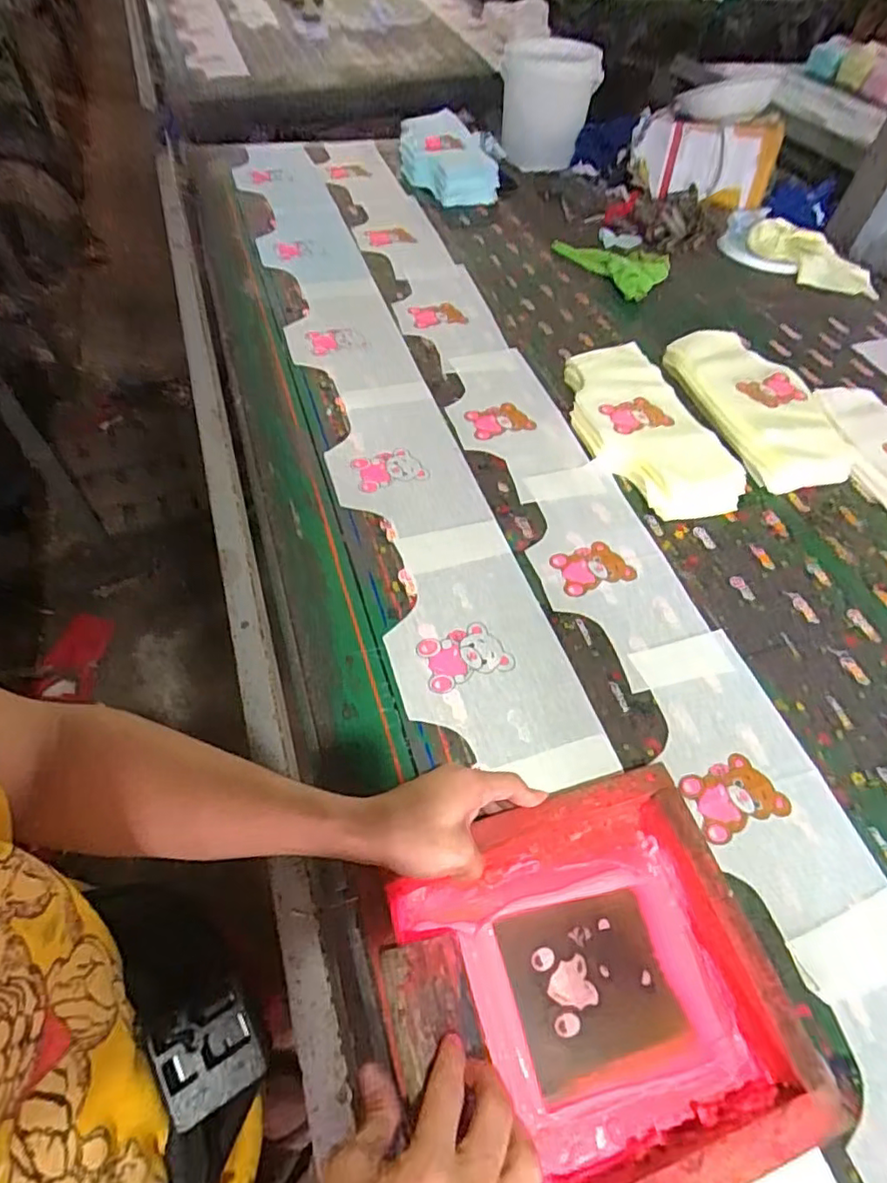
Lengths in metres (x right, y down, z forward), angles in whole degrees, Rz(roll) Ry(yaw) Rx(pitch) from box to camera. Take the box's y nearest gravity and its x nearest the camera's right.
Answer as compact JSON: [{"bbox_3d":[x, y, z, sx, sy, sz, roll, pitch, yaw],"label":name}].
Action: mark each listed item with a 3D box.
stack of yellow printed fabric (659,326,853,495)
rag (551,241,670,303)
[{"bbox_3d":[0.431,-0.266,0.832,0.158,0.057,0.298,-8,55,-9],"label":"stack of yellow printed fabric"},{"bbox_3d":[0.338,-0.609,1.101,0.186,0.028,0.211,-26,59,-21],"label":"rag"}]

